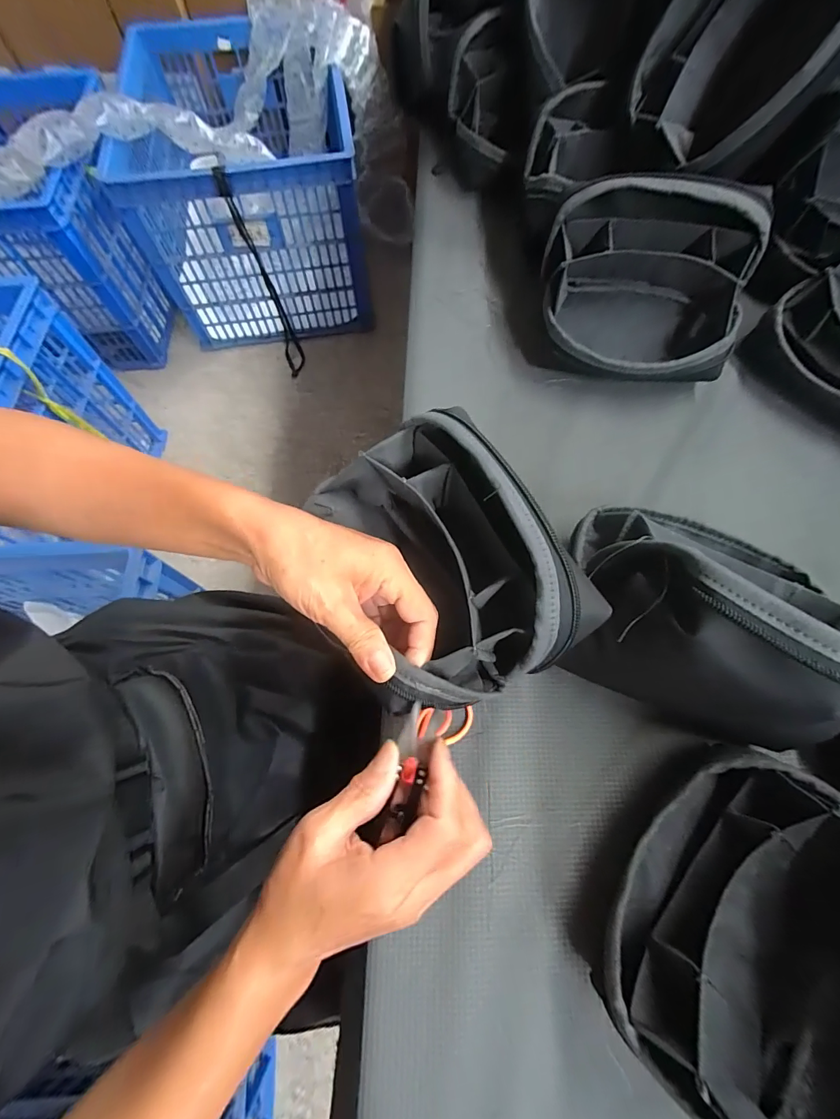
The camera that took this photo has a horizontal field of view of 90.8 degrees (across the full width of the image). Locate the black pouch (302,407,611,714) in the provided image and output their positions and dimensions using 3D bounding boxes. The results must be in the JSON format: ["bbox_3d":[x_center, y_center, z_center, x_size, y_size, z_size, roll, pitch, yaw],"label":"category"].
[{"bbox_3d":[0.006,-0.001,0.238,0.116,0.088,0.159,-26,71,-9],"label":"black pouch"}]

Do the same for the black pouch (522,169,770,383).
[{"bbox_3d":[0.191,-0.220,0.350,0.168,0.112,0.114,0,69,1],"label":"black pouch"}]

